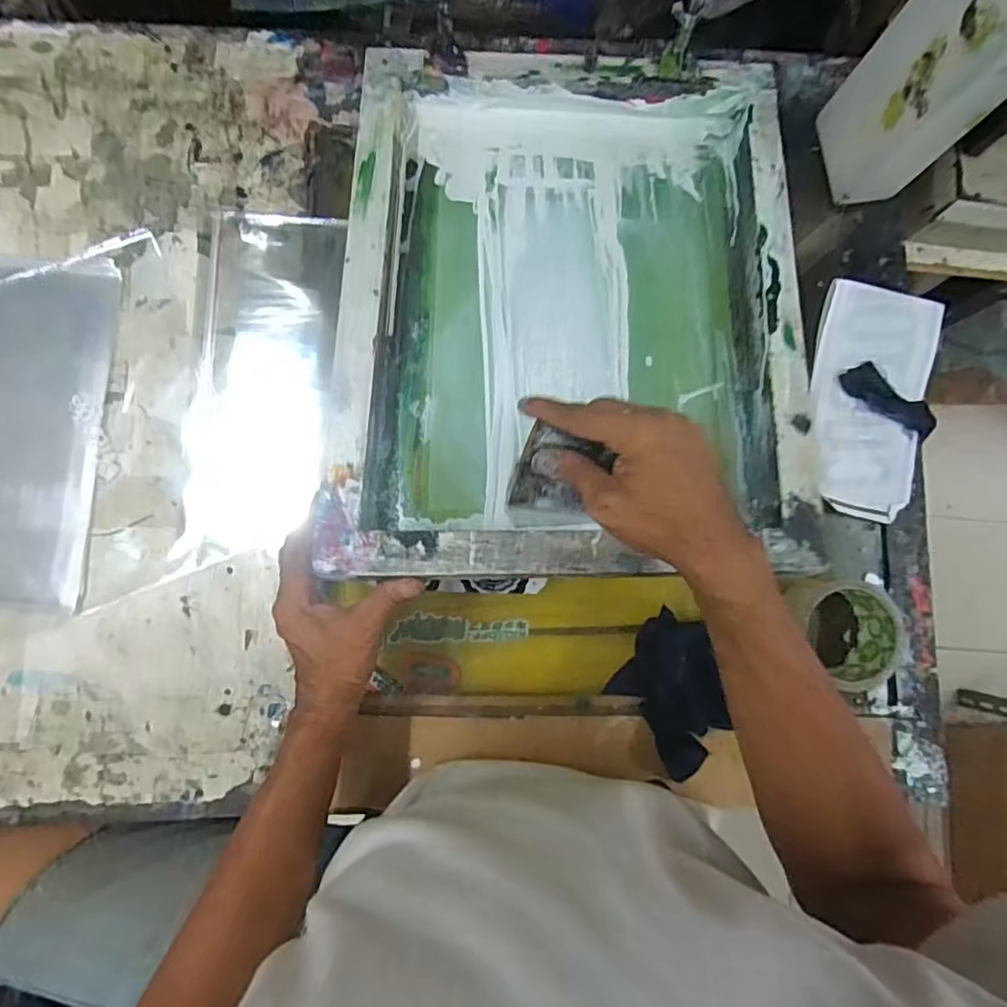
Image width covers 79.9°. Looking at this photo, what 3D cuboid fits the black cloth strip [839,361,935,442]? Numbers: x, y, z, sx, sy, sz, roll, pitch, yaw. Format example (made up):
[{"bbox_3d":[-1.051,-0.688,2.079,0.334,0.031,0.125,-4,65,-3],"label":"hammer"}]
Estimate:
[{"bbox_3d":[0.356,-0.095,0.550,0.097,0.008,0.036,38,84,1],"label":"black cloth strip"}]

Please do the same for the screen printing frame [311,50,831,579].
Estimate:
[{"bbox_3d":[0.057,-0.163,0.488,0.361,0.040,0.442,1,76,-3],"label":"screen printing frame"}]

